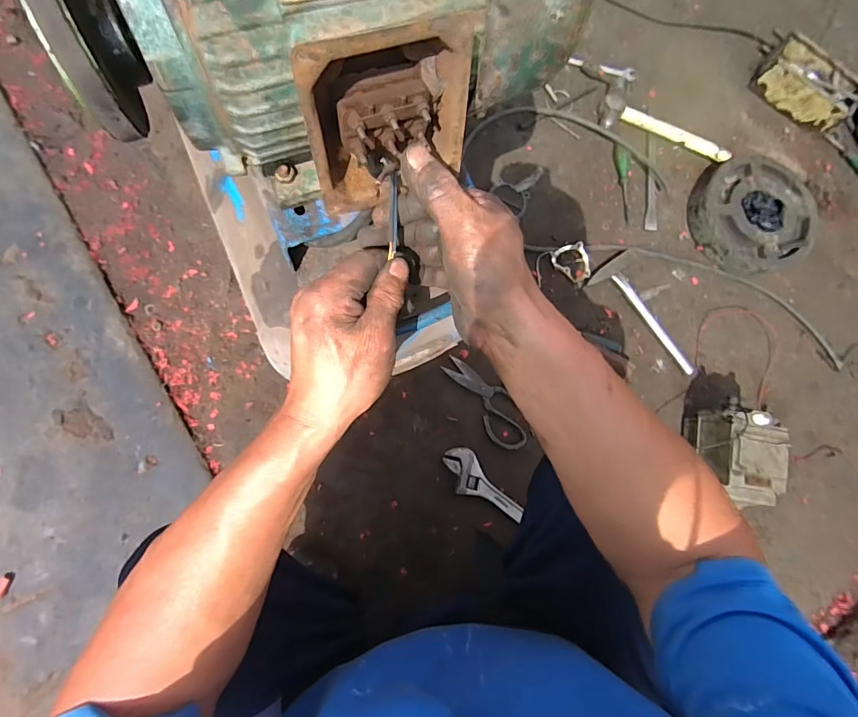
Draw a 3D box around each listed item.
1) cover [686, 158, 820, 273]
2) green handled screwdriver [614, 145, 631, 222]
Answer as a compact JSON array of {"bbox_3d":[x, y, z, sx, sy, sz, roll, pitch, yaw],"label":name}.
[{"bbox_3d":[0.627,-0.280,0.852,0.241,0.064,0.224,-17,84,-12],"label":"cover"},{"bbox_3d":[0.378,-0.339,0.856,0.029,0.018,0.145,-3,81,-10],"label":"green handled screwdriver"}]

